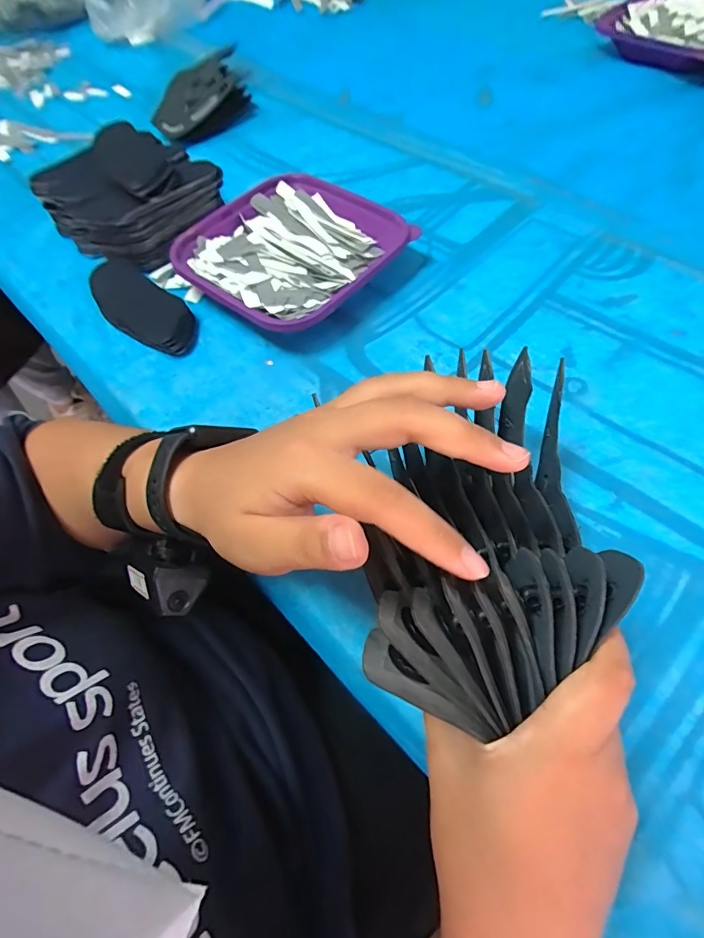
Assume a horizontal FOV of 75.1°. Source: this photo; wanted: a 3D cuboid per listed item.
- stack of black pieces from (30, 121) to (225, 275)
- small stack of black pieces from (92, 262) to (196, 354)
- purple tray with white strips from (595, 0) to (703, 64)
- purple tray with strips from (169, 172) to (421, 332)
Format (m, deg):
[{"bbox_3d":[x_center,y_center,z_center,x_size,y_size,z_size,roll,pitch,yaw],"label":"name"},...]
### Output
[{"bbox_3d":[-0.234,-0.291,0.482,0.149,0.064,0.164,-39,65,-19],"label":"stack of black pieces"},{"bbox_3d":[-0.203,-0.156,0.436,0.139,0.023,0.056,35,67,21],"label":"small stack of black pieces"},{"bbox_3d":[0.474,-0.634,0.658,0.189,0.045,0.202,-38,64,-18],"label":"purple tray with white strips"},{"bbox_3d":[-0.058,-0.209,0.447,0.182,0.039,0.189,37,68,22],"label":"purple tray with strips"}]

